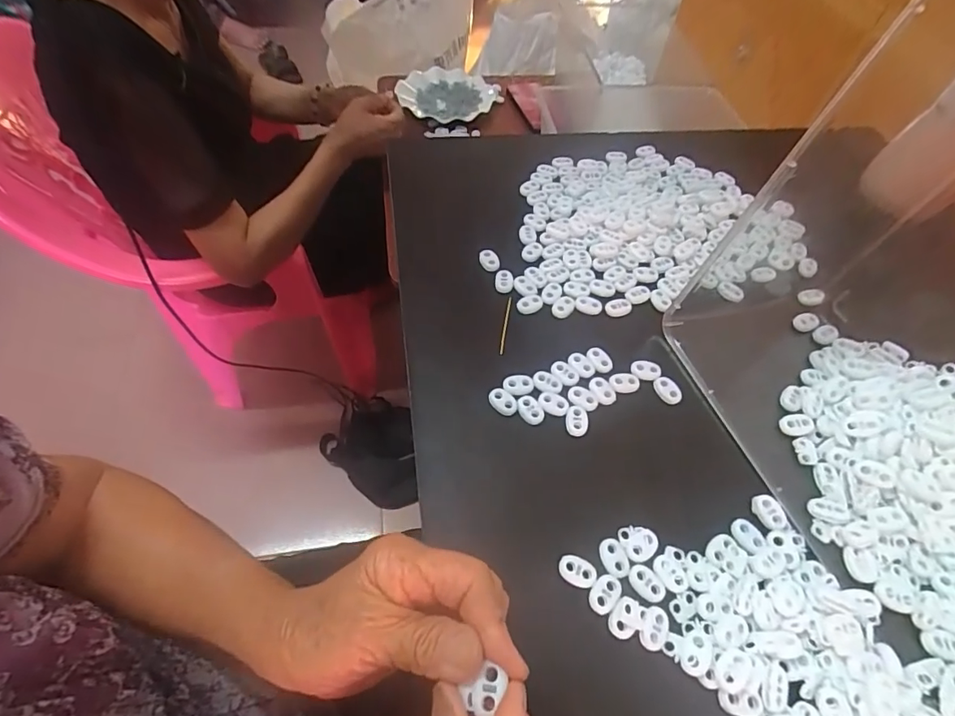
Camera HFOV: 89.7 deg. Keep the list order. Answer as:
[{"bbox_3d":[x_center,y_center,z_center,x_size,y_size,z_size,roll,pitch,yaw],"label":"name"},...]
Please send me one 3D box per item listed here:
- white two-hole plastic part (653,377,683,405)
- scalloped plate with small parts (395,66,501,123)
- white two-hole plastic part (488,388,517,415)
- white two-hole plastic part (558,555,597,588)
[{"bbox_3d":[0.142,0.024,0.359,0.016,0.005,0.022,-29,63,-21],"label":"white two-hole plastic part"},{"bbox_3d":[-0.061,-0.519,0.954,0.185,0.049,0.182,2,56,-2],"label":"scalloped plate with small parts"},{"bbox_3d":[0.018,0.032,0.344,0.014,0.007,0.022,-34,65,-23],"label":"white two-hole plastic part"},{"bbox_3d":[0.060,0.126,0.284,0.022,0.004,0.015,18,57,8],"label":"white two-hole plastic part"}]

